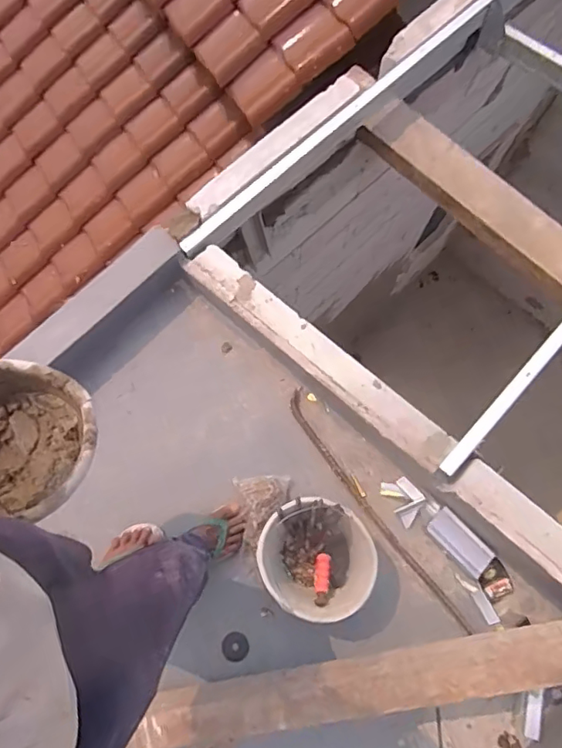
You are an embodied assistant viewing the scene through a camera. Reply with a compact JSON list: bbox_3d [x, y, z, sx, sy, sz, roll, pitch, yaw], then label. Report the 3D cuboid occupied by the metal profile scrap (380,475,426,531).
[{"bbox_3d":[0.298,0.303,1.306,0.075,0.024,0.114,-36,80,-9],"label":"metal profile scrap"}]

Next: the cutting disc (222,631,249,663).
[{"bbox_3d":[-0.104,0.626,1.242,0.061,0.006,0.062,0,77,-2],"label":"cutting disc"}]

